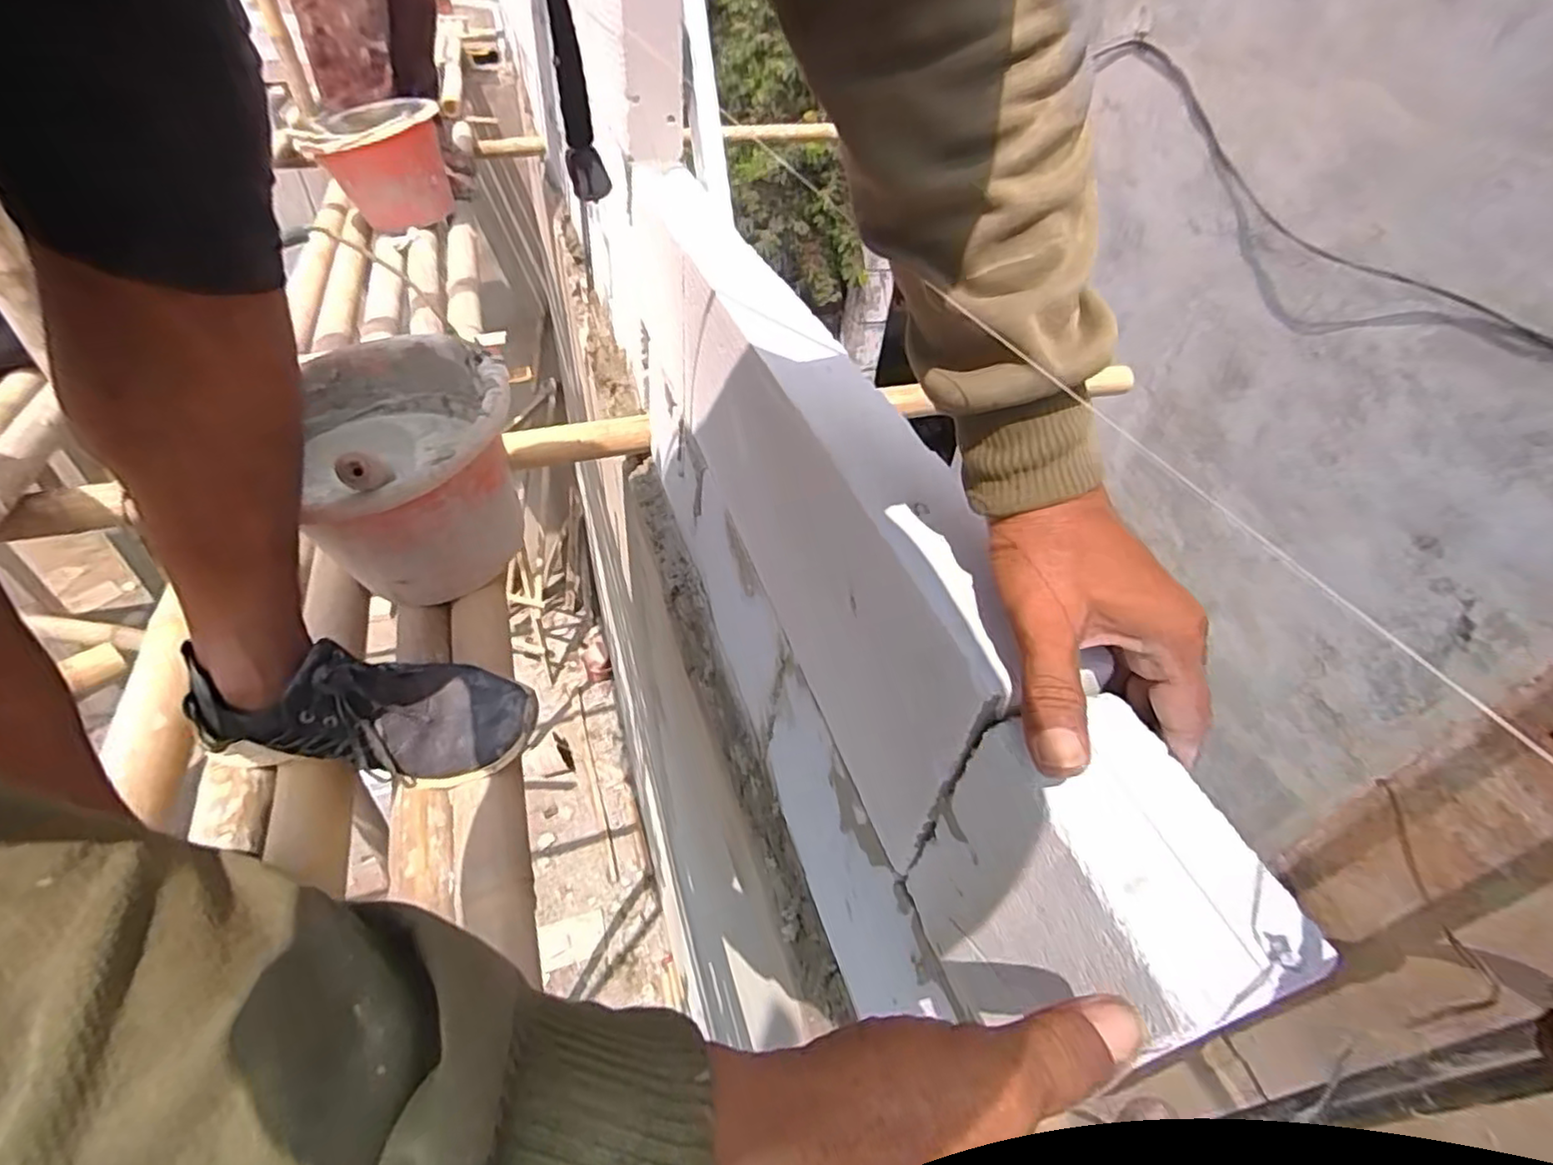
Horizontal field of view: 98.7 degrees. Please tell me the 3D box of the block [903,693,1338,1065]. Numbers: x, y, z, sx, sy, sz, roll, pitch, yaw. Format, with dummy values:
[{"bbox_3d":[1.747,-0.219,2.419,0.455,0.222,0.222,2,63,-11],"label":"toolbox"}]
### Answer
[{"bbox_3d":[0.142,0.162,0.336,0.074,0.178,0.126,-8,46,-15],"label":"block"}]

